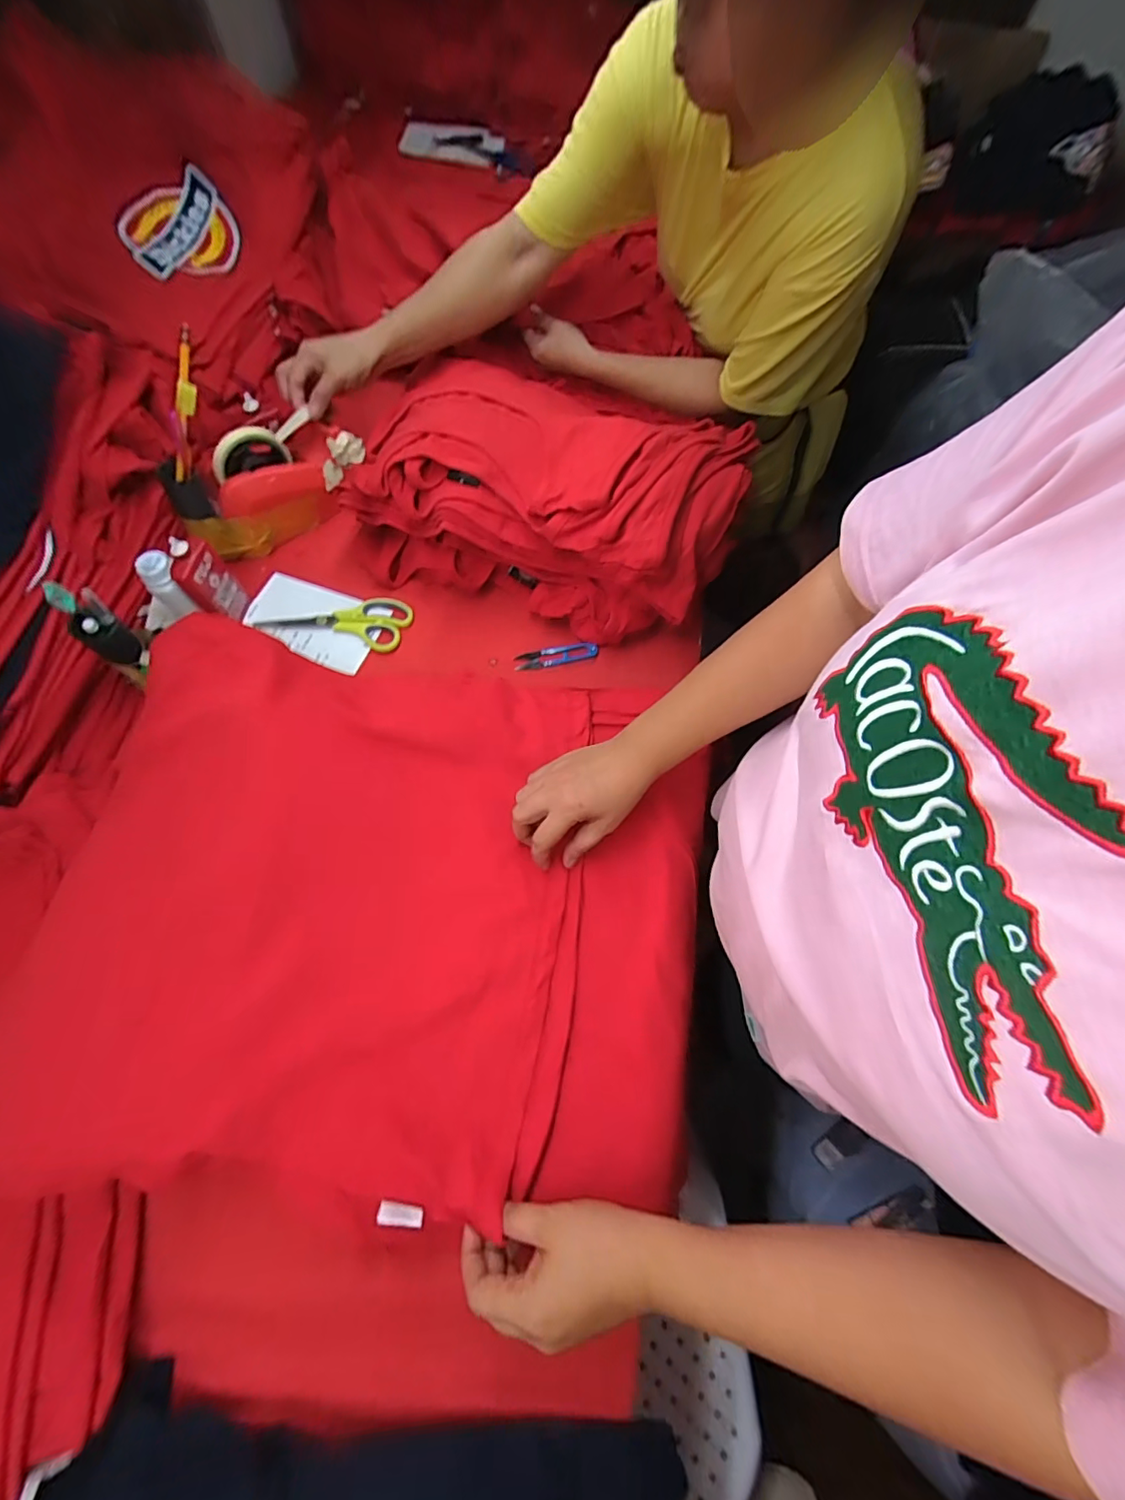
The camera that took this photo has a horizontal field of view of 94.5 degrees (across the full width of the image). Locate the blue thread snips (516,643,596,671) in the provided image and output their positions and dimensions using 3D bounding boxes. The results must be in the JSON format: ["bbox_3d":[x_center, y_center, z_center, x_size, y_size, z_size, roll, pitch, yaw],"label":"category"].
[{"bbox_3d":[-0.007,-0.119,0.653,0.103,0.007,0.025,-12,69,-4],"label":"blue thread snips"}]

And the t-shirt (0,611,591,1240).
[{"bbox_3d":[-0.226,0.118,0.493,0.471,0.090,0.474,6,69,3],"label":"t-shirt"}]

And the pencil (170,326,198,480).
[{"bbox_3d":[-0.385,-0.345,0.529,0.019,0.164,0.021,7,64,-35],"label":"pencil"}]

